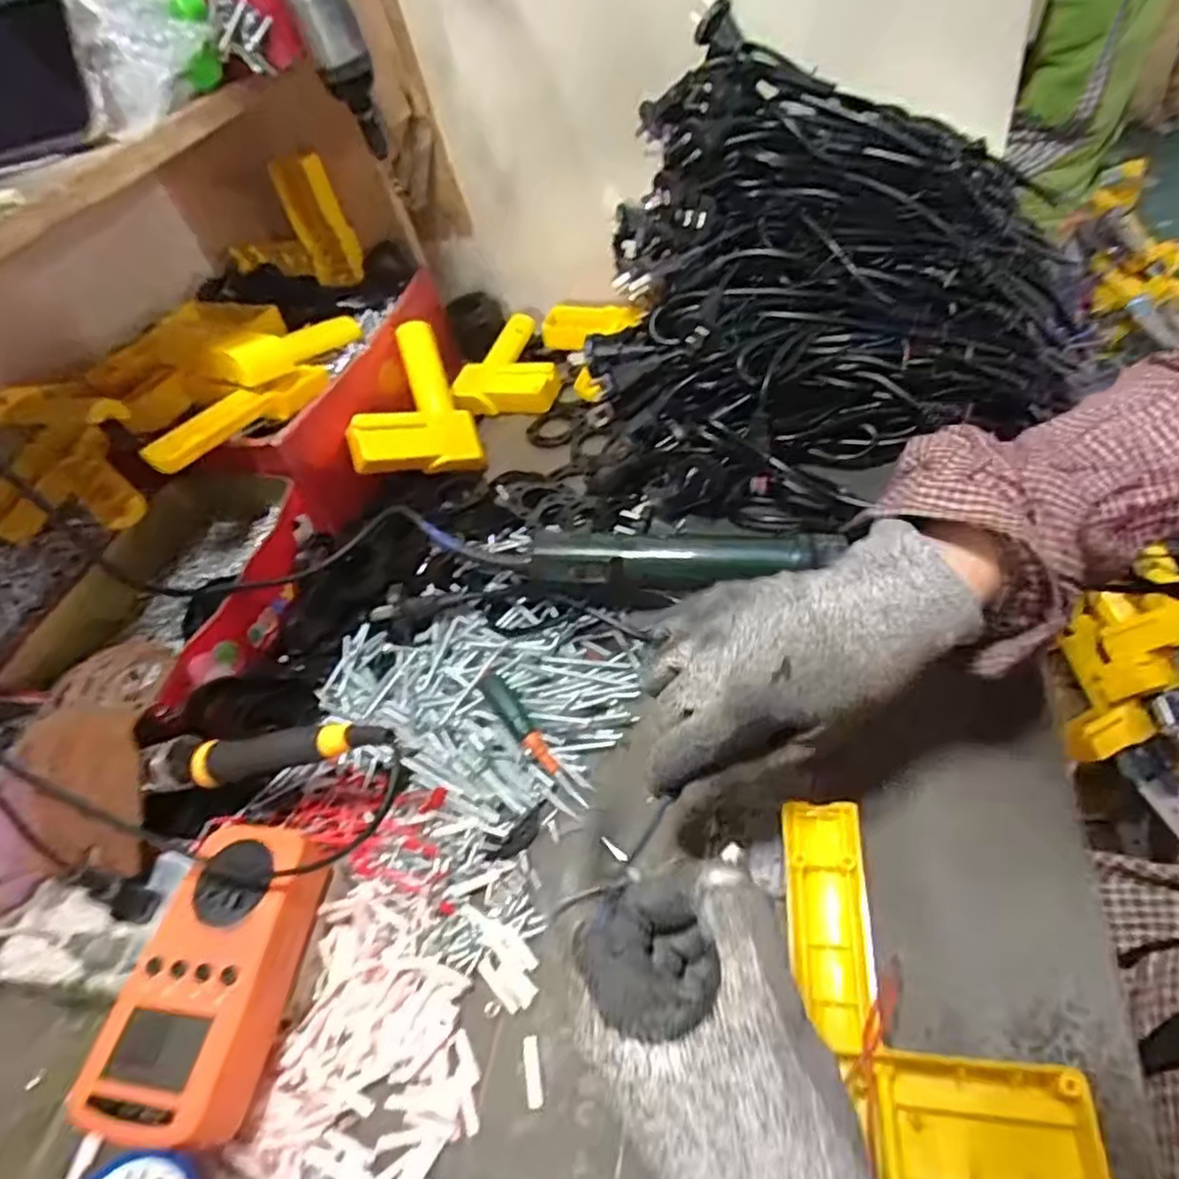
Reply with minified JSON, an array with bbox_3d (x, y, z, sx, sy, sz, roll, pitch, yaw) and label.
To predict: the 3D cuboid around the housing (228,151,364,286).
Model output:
[{"bbox_3d":[-0.304,-0.368,0.700,0.146,0.116,0.030,10,51,24],"label":"housing"}]

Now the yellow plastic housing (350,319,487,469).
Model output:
[{"bbox_3d":[-0.163,-0.168,0.628,0.111,0.042,0.147,-7,71,-31],"label":"yellow plastic housing"}]

